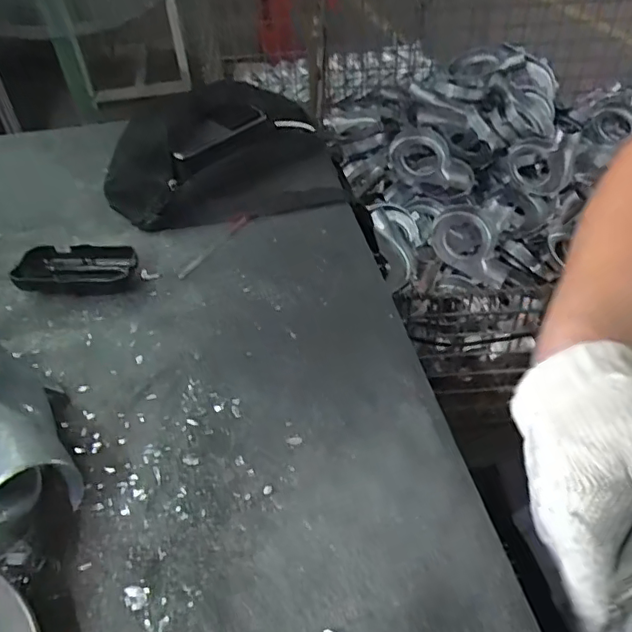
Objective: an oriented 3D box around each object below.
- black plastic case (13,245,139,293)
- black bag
[{"bbox_3d":[-0.223,-0.044,0.531,0.105,0.028,0.047,-6,43,-4],"label":"black plastic case"},{"bbox_3d":[-0.111,-0.193,0.660,0.263,0.085,0.204,-12,44,-11],"label":"black bag"}]

